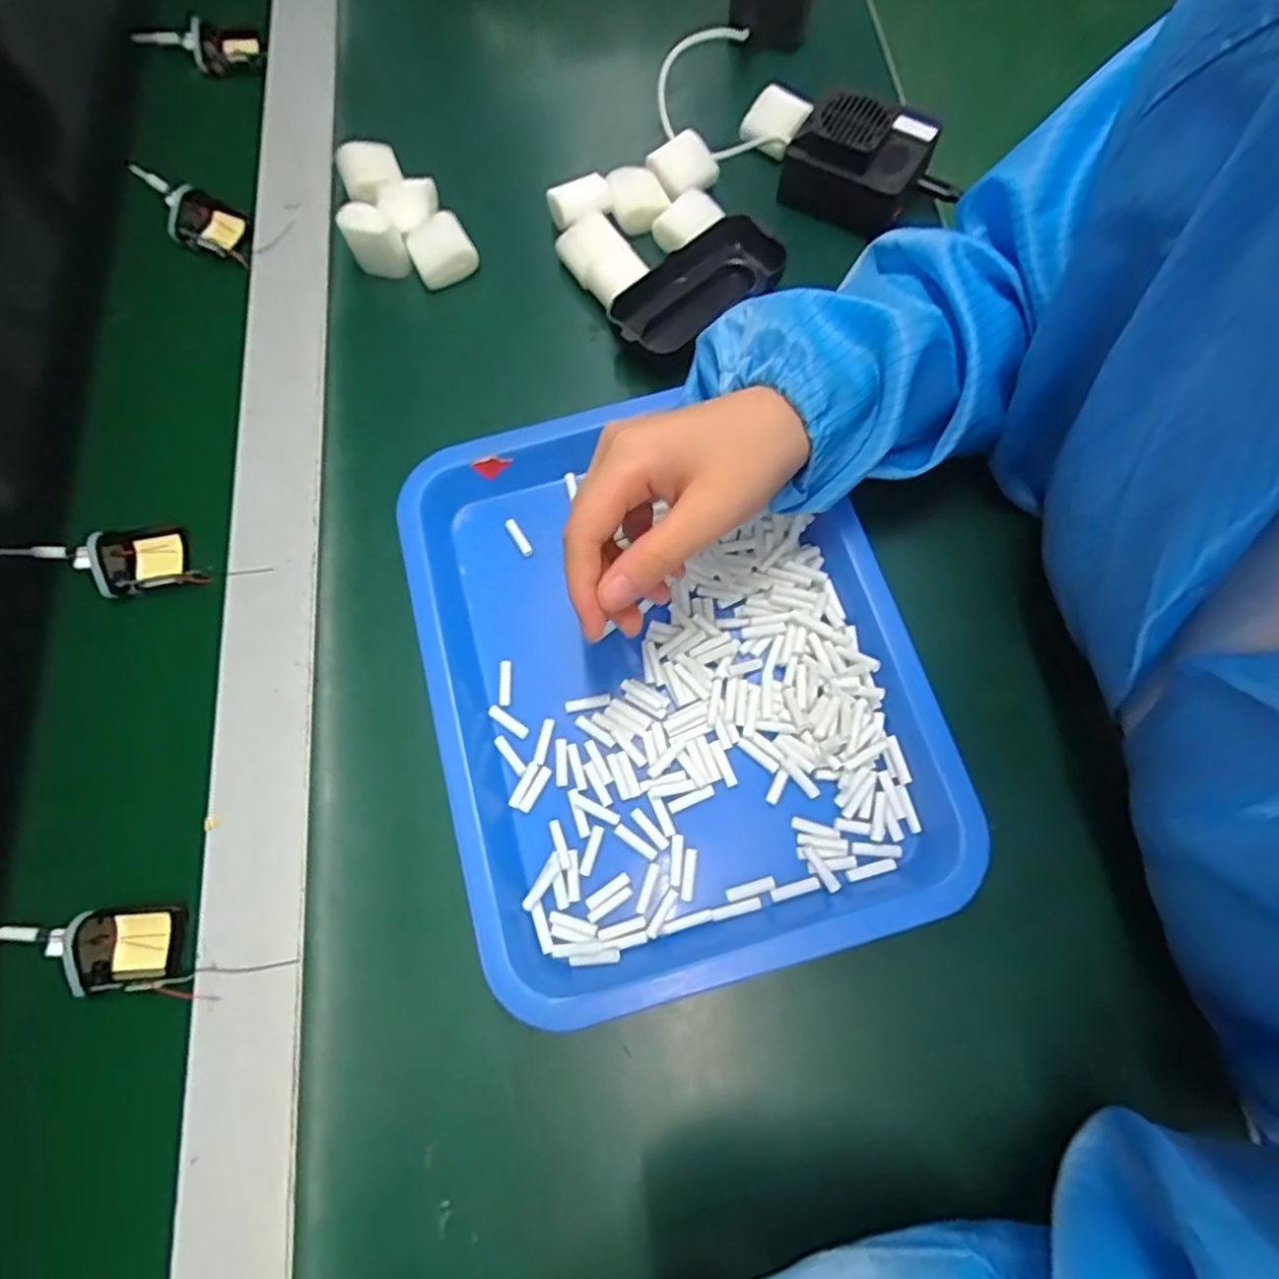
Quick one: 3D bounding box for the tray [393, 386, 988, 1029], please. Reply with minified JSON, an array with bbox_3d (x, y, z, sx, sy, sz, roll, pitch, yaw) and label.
[{"bbox_3d":[0.010,0.013,0.327,0.235,0.034,0.277,-15,73,-5],"label":"tray"}]

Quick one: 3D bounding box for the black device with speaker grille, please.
[{"bbox_3d":[0.135,-0.299,0.405,0.079,0.038,0.062,24,74,8],"label":"black device with speaker grille"}]

